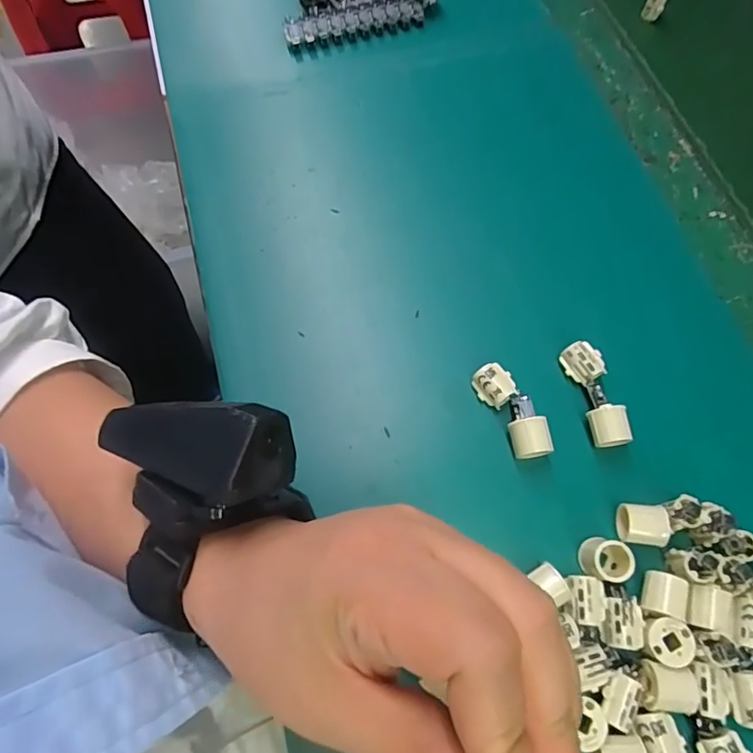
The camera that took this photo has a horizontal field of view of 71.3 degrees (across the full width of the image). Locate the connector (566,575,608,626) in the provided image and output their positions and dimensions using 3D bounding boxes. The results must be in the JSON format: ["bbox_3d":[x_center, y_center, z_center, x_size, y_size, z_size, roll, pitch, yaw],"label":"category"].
[{"bbox_3d":[0.100,0.106,0.248,0.016,0.008,0.021,-1,67,-4],"label":"connector"}]

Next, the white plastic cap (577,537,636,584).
[{"bbox_3d":[0.110,0.089,0.255,0.022,0.018,0.018,11,67,2],"label":"white plastic cap"}]

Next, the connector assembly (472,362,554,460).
[{"bbox_3d":[0.075,0.018,0.284,0.025,0.018,0.055,-21,70,-11],"label":"connector assembly"}]

